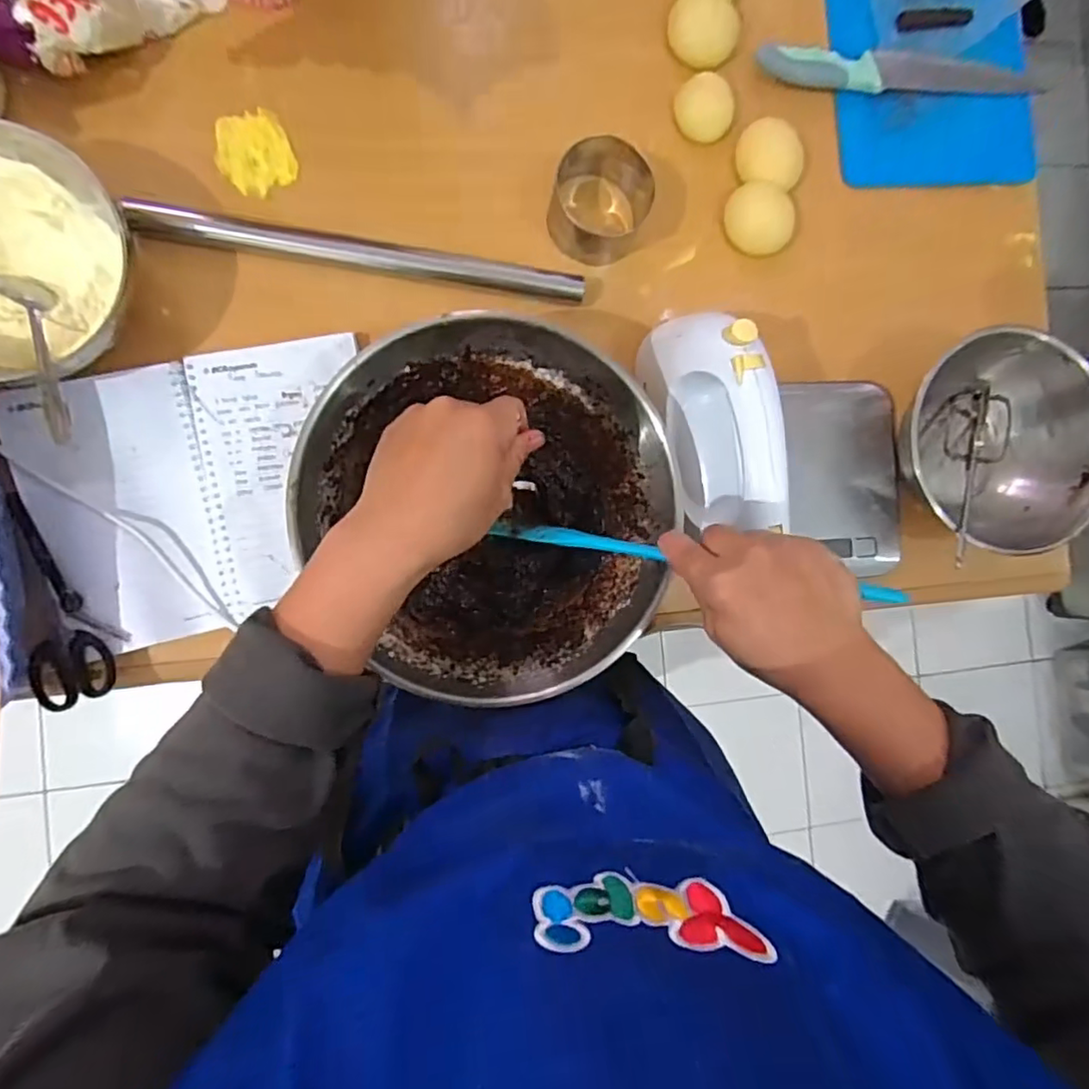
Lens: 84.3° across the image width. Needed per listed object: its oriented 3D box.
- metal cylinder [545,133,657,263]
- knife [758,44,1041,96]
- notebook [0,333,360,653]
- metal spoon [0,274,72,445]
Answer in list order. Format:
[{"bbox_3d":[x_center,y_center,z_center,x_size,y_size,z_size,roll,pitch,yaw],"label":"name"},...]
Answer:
[{"bbox_3d":[0.049,-0.294,0.511,0.080,0.058,0.096,31,85,-6],"label":"metal cylinder"},{"bbox_3d":[0.319,-0.431,0.545,0.253,0.022,0.039,1,89,-8],"label":"knife"},{"bbox_3d":[-0.262,-0.040,0.464,0.243,0.009,0.206,-13,91,-8],"label":"notebook"},{"bbox_3d":[-0.337,-0.129,0.402,0.024,0.026,0.152,-28,69,-7],"label":"metal spoon"}]

